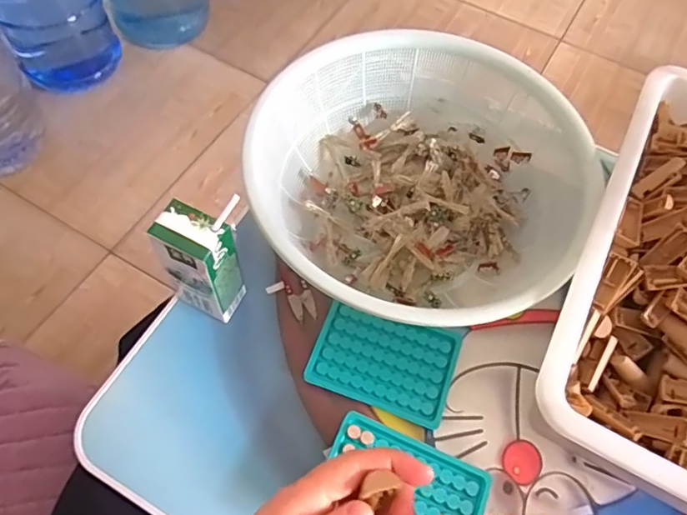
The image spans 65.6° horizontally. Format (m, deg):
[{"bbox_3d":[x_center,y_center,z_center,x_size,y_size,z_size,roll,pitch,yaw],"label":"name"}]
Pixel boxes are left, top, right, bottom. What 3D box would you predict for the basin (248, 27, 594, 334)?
[{"bbox_3d":[0.073,-0.072,0.538,0.312,0.111,0.315,2,62,-3],"label":"basin"}]

